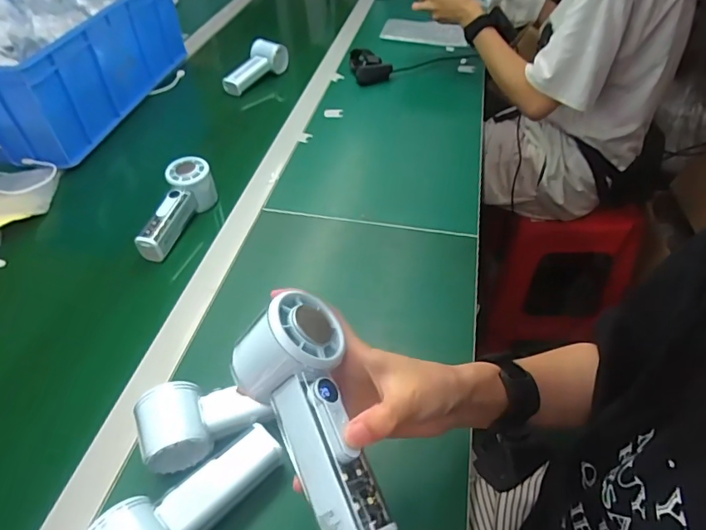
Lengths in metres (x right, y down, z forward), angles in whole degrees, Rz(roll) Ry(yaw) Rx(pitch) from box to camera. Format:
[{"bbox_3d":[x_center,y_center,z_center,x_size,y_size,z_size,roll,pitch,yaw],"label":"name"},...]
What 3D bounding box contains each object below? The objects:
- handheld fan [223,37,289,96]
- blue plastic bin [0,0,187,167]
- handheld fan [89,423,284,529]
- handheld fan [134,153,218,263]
[{"bbox_3d":[-0.194,-0.400,0.951,0.062,0.062,0.146,19,48,21],"label":"handheld fan"},{"bbox_3d":[-0.562,-0.373,0.867,0.321,0.155,0.466,6,45,9],"label":"blue plastic bin"},{"bbox_3d":[-0.119,0.186,0.362,0.150,0.047,0.061,-33,52,-27],"label":"handheld fan"},{"bbox_3d":[-0.229,-0.073,0.631,0.054,0.067,0.144,4,45,7],"label":"handheld fan"}]

